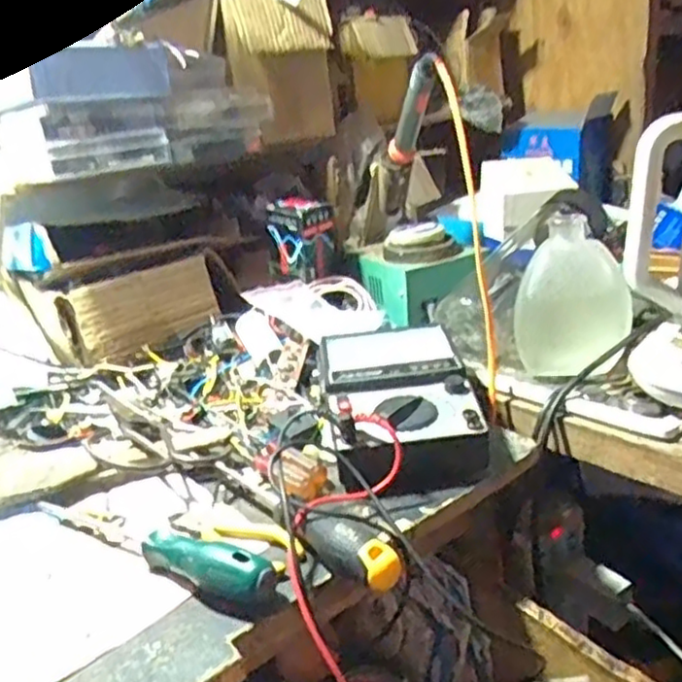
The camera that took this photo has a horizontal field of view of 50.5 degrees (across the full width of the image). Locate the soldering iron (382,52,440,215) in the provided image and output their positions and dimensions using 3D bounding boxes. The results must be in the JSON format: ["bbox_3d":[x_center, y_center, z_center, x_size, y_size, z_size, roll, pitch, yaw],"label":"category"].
[{"bbox_3d":[0.062,-0.187,0.685,0.025,0.227,0.023,-12,68,-11],"label":"soldering iron"}]

